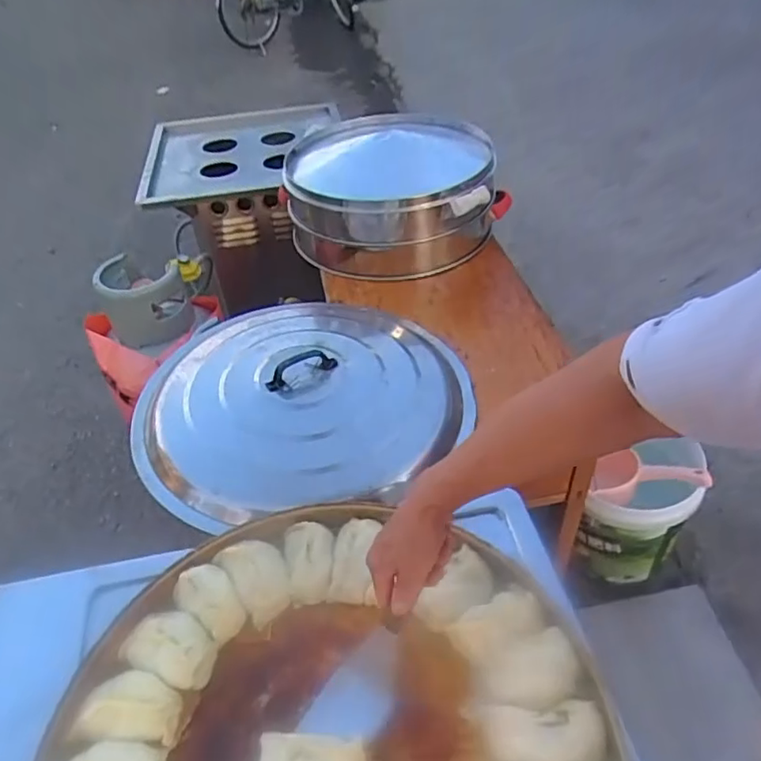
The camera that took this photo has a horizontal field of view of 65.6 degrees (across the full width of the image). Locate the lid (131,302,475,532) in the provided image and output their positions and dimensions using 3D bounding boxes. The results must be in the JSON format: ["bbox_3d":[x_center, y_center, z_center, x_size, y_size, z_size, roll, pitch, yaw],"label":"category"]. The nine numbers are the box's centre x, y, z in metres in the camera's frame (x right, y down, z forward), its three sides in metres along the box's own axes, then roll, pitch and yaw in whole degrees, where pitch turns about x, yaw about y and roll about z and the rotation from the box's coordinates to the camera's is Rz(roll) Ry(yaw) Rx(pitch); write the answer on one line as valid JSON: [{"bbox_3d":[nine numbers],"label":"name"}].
[{"bbox_3d":[-0.135,0.008,1.015,0.537,0.076,0.471,-14,44,-9],"label":"lid"}]

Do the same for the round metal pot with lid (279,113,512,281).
[{"bbox_3d":[0.022,-0.452,1.381,0.492,0.220,0.397,-2,43,4],"label":"round metal pot with lid"}]

